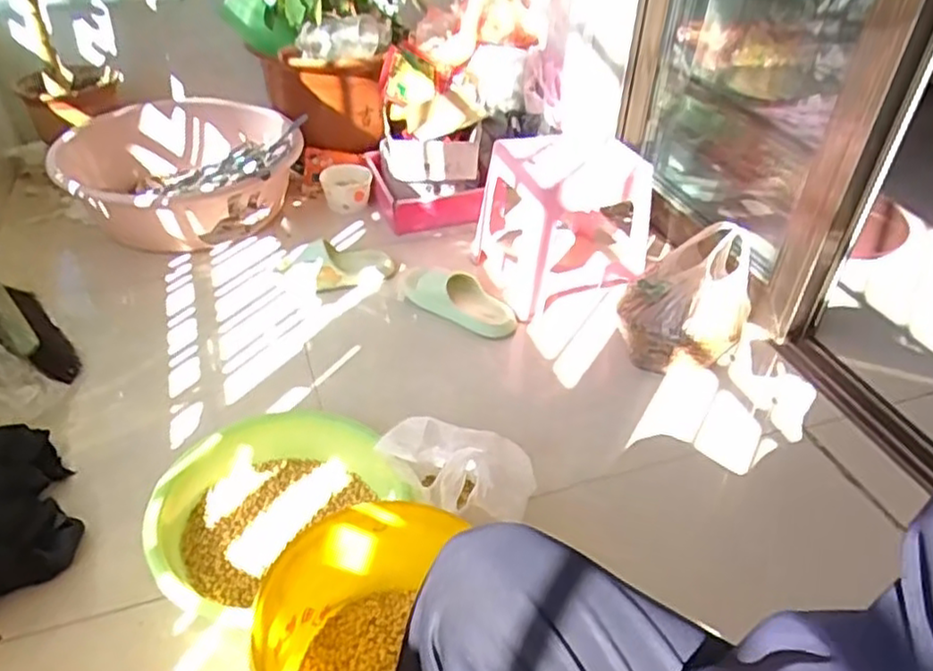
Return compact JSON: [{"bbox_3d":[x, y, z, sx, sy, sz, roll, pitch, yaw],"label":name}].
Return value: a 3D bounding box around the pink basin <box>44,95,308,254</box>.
[{"bbox_3d":[-0.652,-0.379,1.634,0.505,0.183,0.465,-10,40,-15],"label":"pink basin"}]

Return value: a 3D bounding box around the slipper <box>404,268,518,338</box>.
[{"bbox_3d":[-0.027,-0.079,1.431,0.277,0.071,0.090,24,43,24],"label":"slipper"}]

